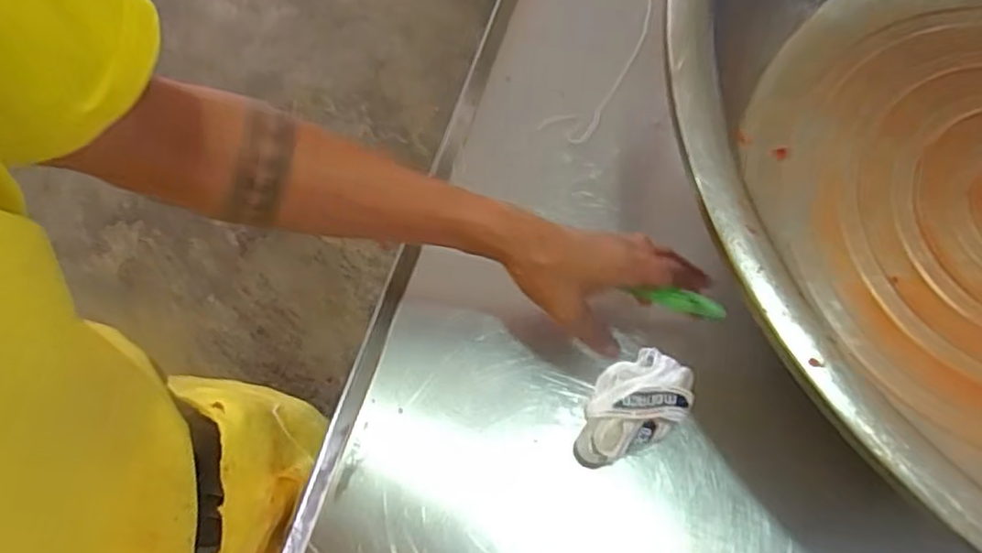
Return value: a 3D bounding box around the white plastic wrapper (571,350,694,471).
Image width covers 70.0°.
[{"bbox_3d":[0.112,0.106,0.571,0.109,0.056,0.067,-30,73,-9],"label":"white plastic wrapper"}]

